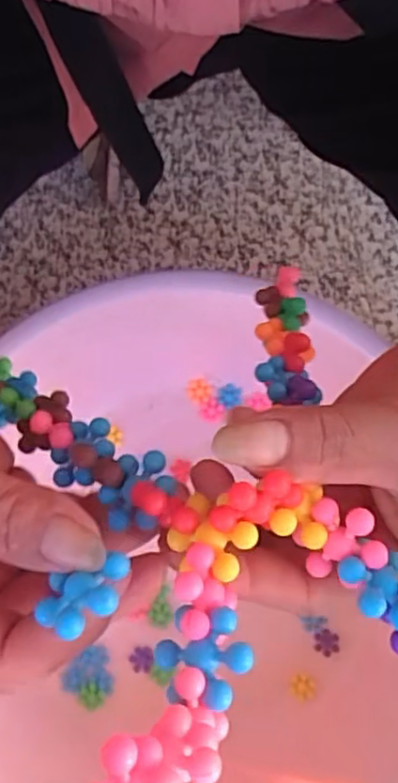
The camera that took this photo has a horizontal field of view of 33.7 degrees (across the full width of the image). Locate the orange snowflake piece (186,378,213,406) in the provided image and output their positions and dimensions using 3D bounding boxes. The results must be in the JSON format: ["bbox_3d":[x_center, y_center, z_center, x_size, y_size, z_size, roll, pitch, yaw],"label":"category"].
[{"bbox_3d":[-0.001,-0.001,0.712,0.026,0.009,0.024,33,80,8],"label":"orange snowflake piece"}]

